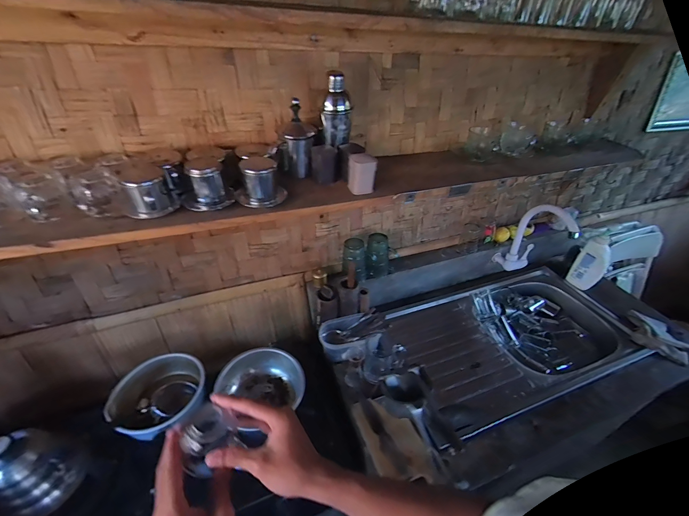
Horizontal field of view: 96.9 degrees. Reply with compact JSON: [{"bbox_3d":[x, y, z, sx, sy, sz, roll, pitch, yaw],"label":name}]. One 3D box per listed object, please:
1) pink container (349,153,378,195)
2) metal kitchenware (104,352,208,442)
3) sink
[{"bbox_3d":[0.038,-0.181,0.656,0.055,0.079,0.041,-1,39,-4],"label":"pink container"},{"bbox_3d":[-0.425,0.326,0.718,0.186,0.068,0.194,1,39,-1],"label":"metal kitchenware"},{"bbox_3d":[0.488,0.235,0.927,0.750,0.115,0.397,-13,41,-18],"label":"sink"}]

